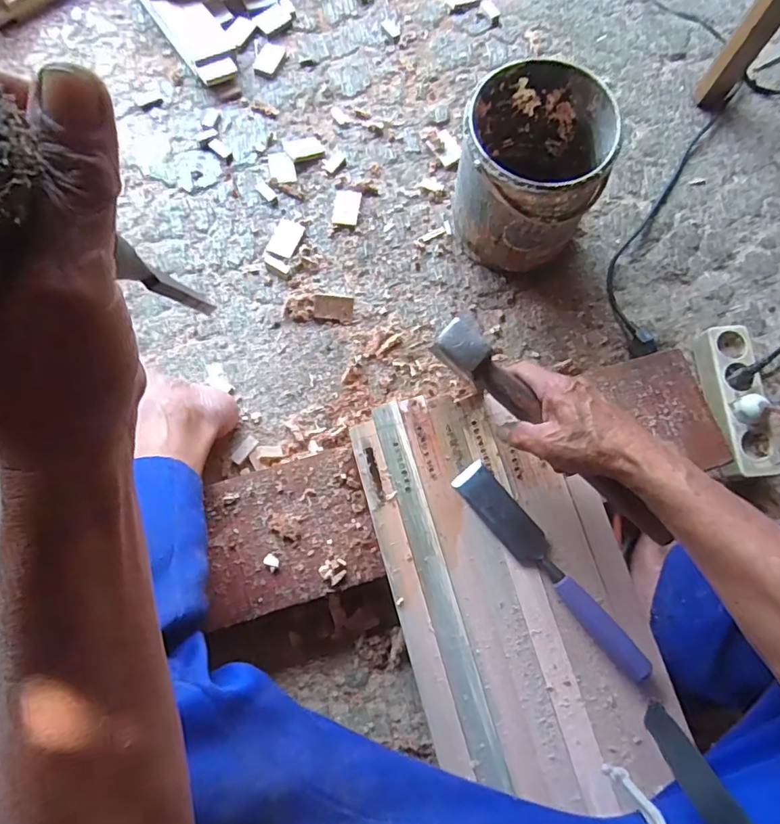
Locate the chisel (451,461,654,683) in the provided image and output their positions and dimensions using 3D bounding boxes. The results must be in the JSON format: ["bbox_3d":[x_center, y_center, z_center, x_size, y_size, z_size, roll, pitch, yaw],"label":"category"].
[{"bbox_3d":[0.155,0.148,0.522,0.039,0.019,0.241,-39,78,-9],"label":"chisel"}]

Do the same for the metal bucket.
[{"bbox_3d":[0.177,-0.307,0.705,0.169,0.189,0.182,0,75,0],"label":"metal bucket"}]

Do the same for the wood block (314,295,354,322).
[{"bbox_3d":[-0.077,-0.143,0.745,0.054,0.015,0.034,5,75,2],"label":"wood block"}]

